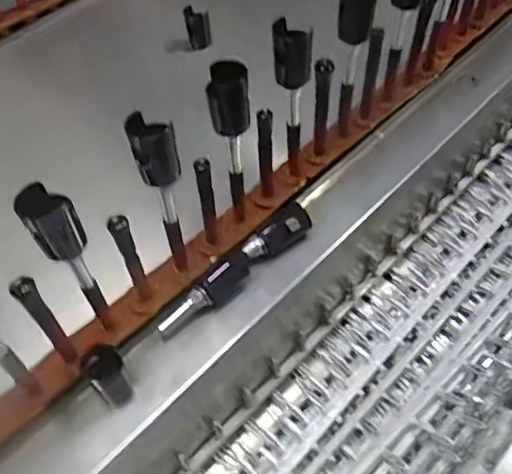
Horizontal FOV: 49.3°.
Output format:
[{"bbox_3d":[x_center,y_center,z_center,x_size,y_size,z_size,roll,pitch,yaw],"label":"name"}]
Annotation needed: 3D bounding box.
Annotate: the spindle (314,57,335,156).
[{"bbox_3d":[0.086,-0.164,0.721,0.020,0.156,0.017,-3,55,3],"label":"spindle"}]

